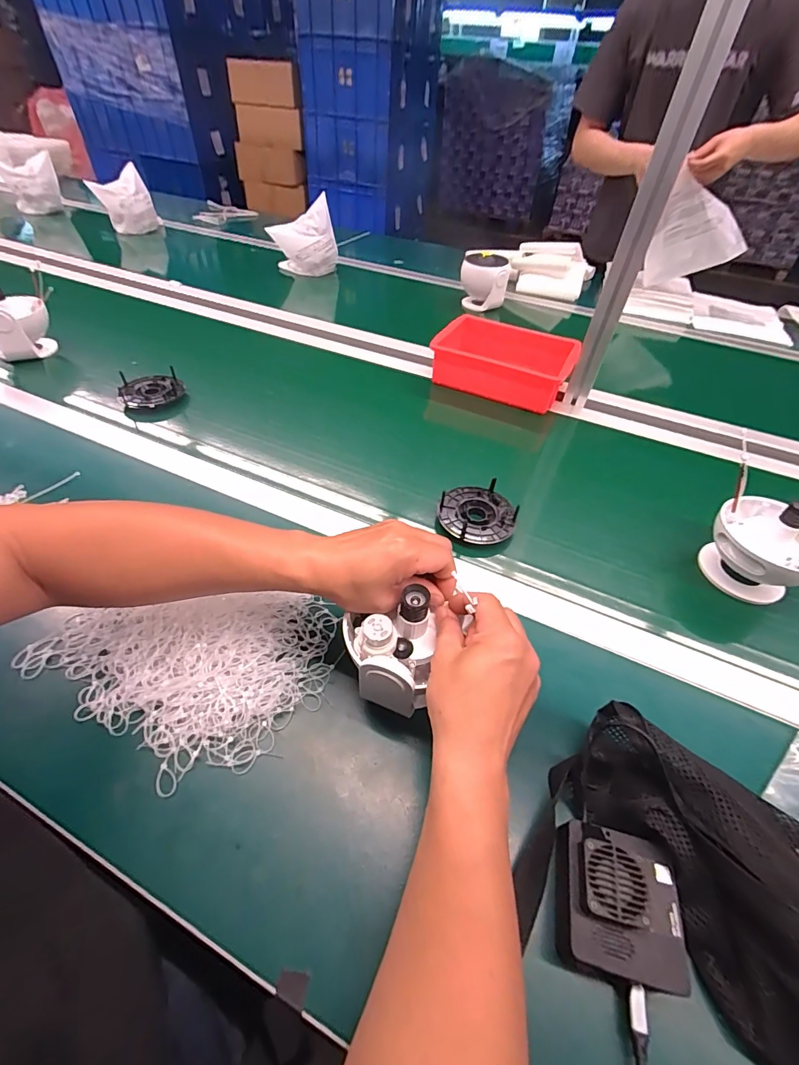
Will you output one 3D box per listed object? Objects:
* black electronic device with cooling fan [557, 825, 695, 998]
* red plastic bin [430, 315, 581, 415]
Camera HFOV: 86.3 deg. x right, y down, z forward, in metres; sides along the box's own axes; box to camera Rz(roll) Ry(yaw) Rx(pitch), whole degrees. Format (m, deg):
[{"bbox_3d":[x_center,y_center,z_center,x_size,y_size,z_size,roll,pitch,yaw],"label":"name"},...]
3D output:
[{"bbox_3d":[0.149,0.252,0.290,0.075,0.049,0.077,12,49,8],"label":"black electronic device with cooling fan"},{"bbox_3d":[0.195,-0.317,0.806,0.239,0.083,0.160,21,51,15],"label":"red plastic bin"}]

